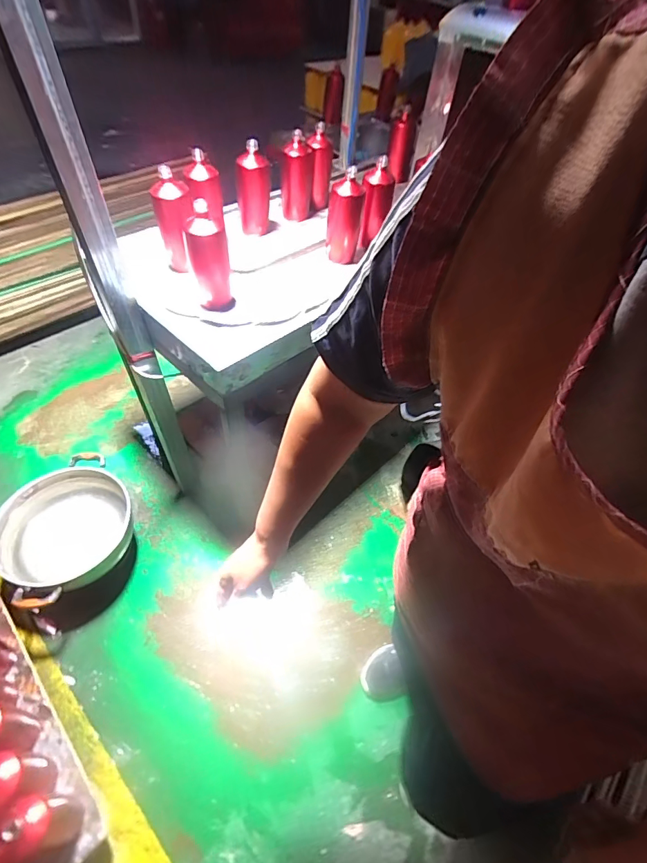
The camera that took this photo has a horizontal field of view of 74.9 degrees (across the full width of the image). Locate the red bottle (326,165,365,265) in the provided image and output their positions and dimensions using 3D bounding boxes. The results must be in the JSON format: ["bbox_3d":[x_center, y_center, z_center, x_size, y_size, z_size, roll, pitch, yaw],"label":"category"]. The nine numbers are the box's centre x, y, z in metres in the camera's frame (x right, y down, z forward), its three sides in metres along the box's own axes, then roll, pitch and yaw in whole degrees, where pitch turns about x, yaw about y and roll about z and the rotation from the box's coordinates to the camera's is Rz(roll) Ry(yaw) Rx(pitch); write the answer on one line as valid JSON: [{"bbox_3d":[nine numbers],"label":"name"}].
[{"bbox_3d":[0.052,-0.515,1.009,0.082,0.198,0.072,5,50,2],"label":"red bottle"}]

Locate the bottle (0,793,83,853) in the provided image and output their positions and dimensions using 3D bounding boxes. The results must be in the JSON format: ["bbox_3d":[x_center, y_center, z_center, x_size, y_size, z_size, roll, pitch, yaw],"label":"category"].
[{"bbox_3d":[-0.496,0.681,0.739,0.081,0.205,0.067,2,50,-2],"label":"bottle"}]

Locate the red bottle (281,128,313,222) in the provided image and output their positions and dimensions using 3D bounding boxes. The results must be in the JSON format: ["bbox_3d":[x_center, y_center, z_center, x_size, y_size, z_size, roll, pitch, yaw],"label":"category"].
[{"bbox_3d":[-0.073,-0.707,1.168,0.086,0.208,0.086,0,50,-3],"label":"red bottle"}]

